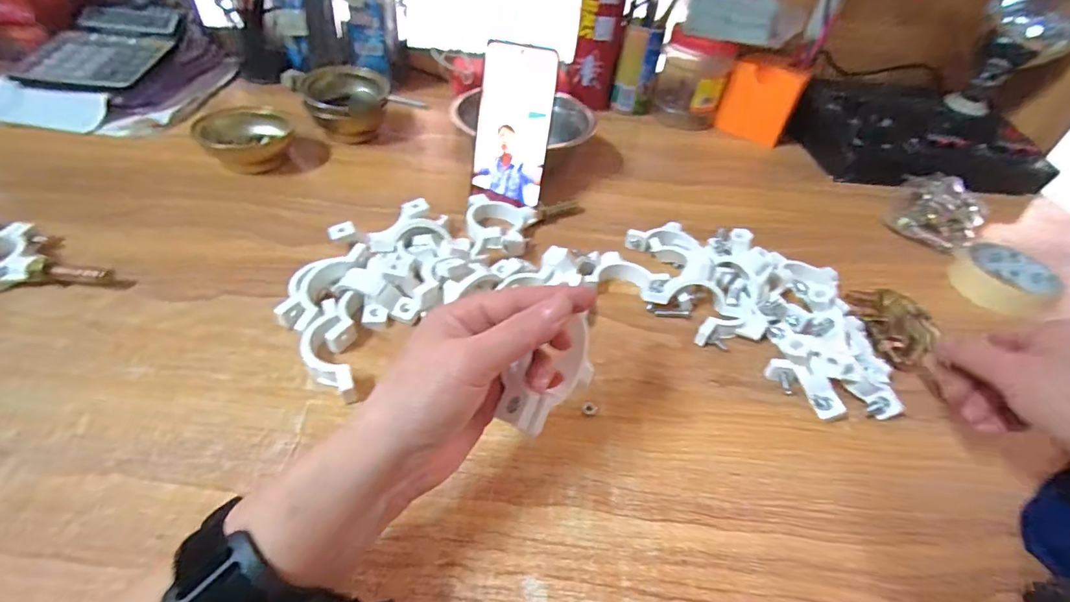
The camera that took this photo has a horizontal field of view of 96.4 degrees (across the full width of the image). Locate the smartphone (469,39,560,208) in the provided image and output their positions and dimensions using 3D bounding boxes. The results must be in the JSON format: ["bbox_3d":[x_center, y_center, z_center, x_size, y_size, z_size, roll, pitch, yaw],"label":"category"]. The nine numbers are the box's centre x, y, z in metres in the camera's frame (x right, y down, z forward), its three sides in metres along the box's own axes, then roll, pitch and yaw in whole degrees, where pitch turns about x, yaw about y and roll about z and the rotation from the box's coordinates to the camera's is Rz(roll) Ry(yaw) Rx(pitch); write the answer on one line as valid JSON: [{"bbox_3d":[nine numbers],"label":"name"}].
[{"bbox_3d":[-0.022,-0.177,0.489,0.073,0.151,0.010,10,20,3],"label":"smartphone"}]

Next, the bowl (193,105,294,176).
[{"bbox_3d":[-0.324,-0.186,0.536,0.086,0.047,0.088,4,44,-4],"label":"bowl"}]

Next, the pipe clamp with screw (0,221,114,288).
[{"bbox_3d":[-0.402,-0.017,0.363,0.111,0.018,0.084,24,46,16],"label":"pipe clamp with screw"}]

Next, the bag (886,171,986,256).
[{"bbox_3d":[0.478,-0.108,0.569,0.128,0.036,0.091,-33,59,-31],"label":"bag"}]

